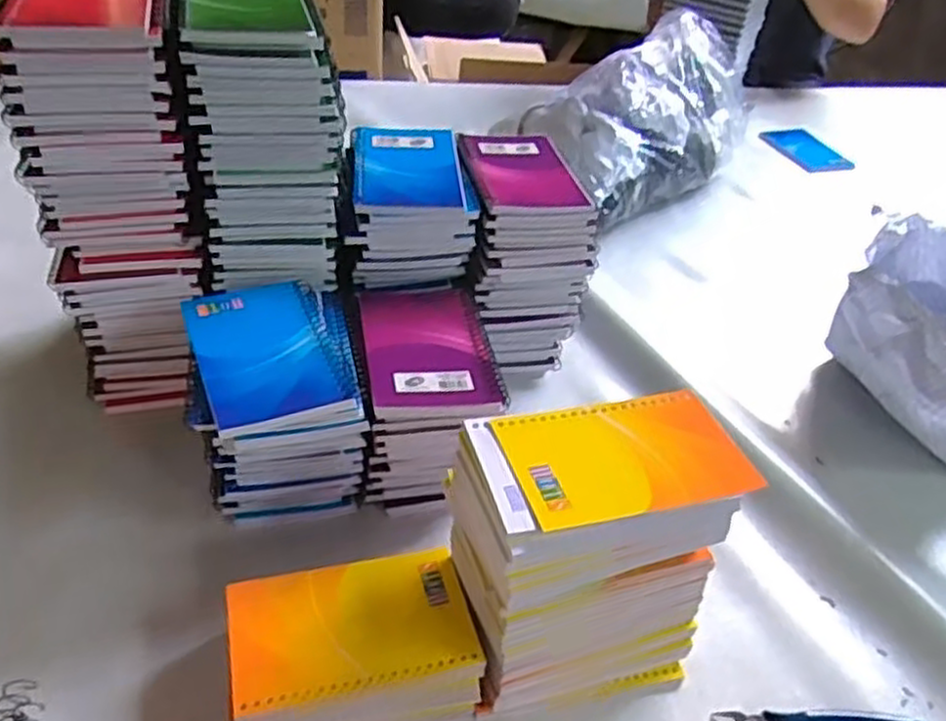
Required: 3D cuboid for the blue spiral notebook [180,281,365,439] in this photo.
[{"bbox_3d":[-0.130,-0.005,0.486,0.084,0.016,0.123,-11,41,-22],"label":"blue spiral notebook"}]

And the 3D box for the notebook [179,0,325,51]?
[{"bbox_3d":[-0.148,-0.235,0.512,0.085,0.013,0.115,-5,39,-15],"label":"notebook"}]

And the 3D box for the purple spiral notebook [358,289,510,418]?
[{"bbox_3d":[-0.031,-0.012,0.531,0.086,0.016,0.142,-3,38,-13],"label":"purple spiral notebook"}]

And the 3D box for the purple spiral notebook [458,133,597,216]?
[{"bbox_3d":[0.041,-0.153,0.615,0.090,0.013,0.123,-2,38,-12],"label":"purple spiral notebook"}]

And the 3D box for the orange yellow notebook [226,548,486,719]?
[{"bbox_3d":[-0.066,0.144,0.421,0.128,0.004,0.076,-6,39,-17],"label":"orange yellow notebook"}]

